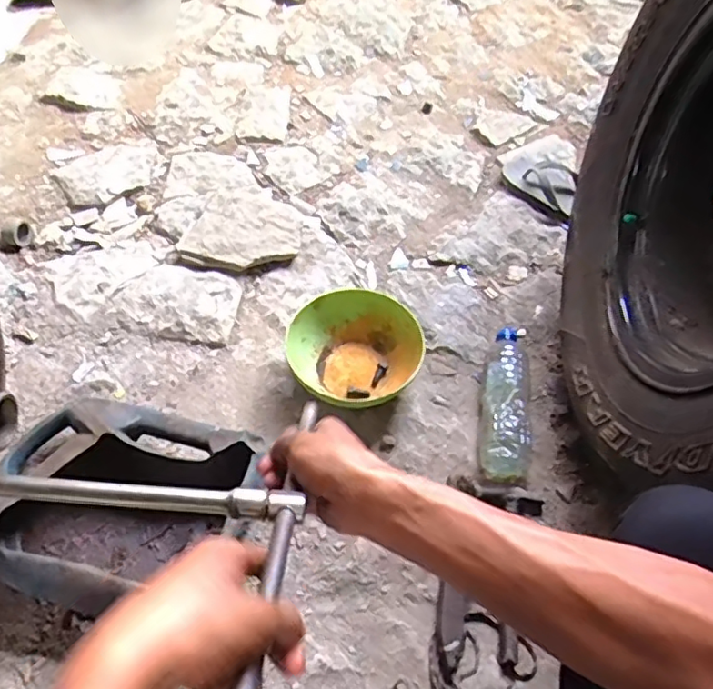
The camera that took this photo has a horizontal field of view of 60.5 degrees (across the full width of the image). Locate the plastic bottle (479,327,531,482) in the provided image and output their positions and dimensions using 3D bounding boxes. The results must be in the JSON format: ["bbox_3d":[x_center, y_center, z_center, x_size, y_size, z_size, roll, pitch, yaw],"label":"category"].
[{"bbox_3d":[0.217,0.064,0.878,0.065,0.060,0.262,11,56,2],"label":"plastic bottle"}]

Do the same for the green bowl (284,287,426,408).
[{"bbox_3d":[-0.006,0.009,0.894,0.188,0.069,0.191,-36,66,-25],"label":"green bowl"}]

